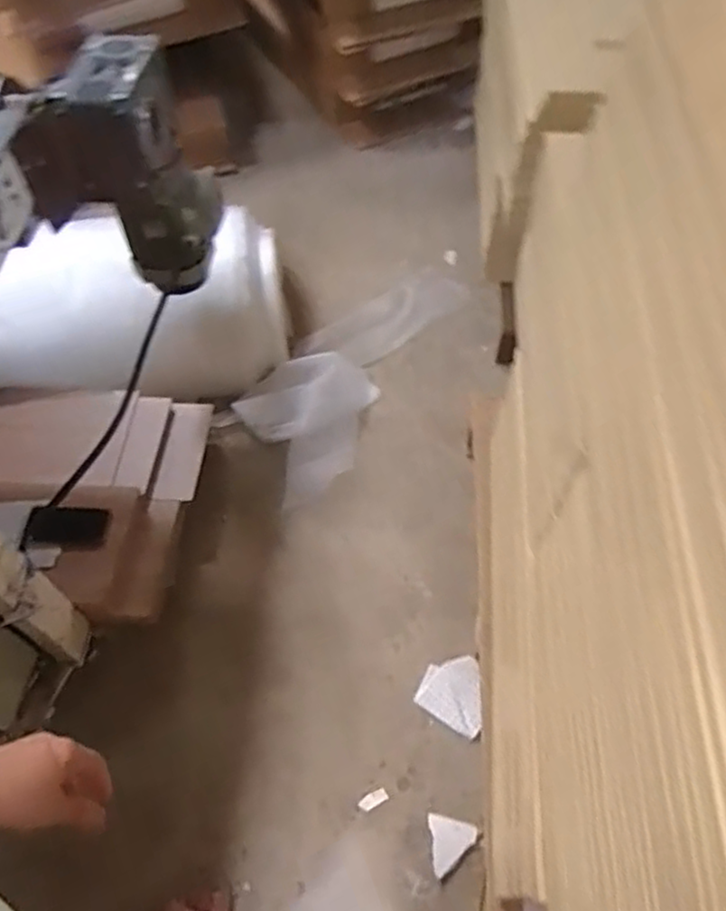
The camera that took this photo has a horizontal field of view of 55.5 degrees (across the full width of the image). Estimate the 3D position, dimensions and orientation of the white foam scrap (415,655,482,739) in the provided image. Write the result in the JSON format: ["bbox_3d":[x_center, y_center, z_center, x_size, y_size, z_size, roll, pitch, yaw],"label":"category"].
[{"bbox_3d":[0.162,0.453,1.304,0.119,0.012,0.138,-2,60,11],"label":"white foam scrap"}]

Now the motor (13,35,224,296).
[{"bbox_3d":[-0.402,-0.450,1.213,0.158,0.416,0.278,23,59,15],"label":"motor"}]

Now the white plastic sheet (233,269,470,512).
[{"bbox_3d":[-0.103,-0.088,1.632,0.314,0.082,0.315,-26,60,-17],"label":"white plastic sheet"}]

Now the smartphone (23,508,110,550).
[{"bbox_3d":[-0.562,0.140,1.315,0.150,0.011,0.077,1,78,-12],"label":"smartphone"}]

